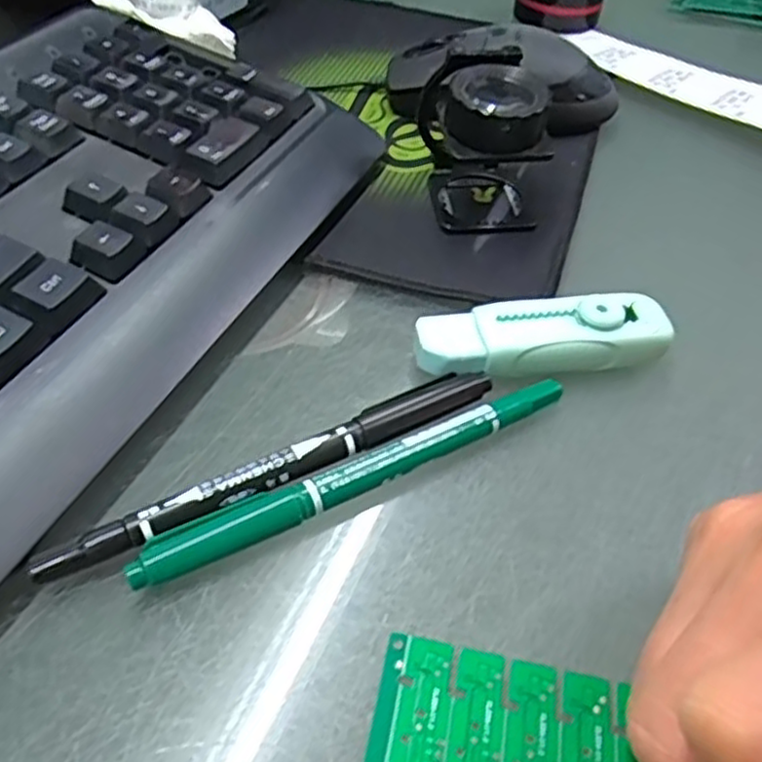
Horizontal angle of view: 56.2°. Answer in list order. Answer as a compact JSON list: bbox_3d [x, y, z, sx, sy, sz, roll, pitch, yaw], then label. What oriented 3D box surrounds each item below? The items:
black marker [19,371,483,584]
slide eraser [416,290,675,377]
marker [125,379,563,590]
[{"bbox_3d":[-0.028,0.025,0.209,0.138,0.011,0.012,-22,53,-22],"label":"black marker"},{"bbox_3d":[0.055,-0.015,0.245,0.085,0.019,0.026,-2,49,-6],"label":"slide eraser"},{"bbox_3d":[-0.004,0.027,0.209,0.138,0.013,0.012,-21,53,-21],"label":"marker"}]

